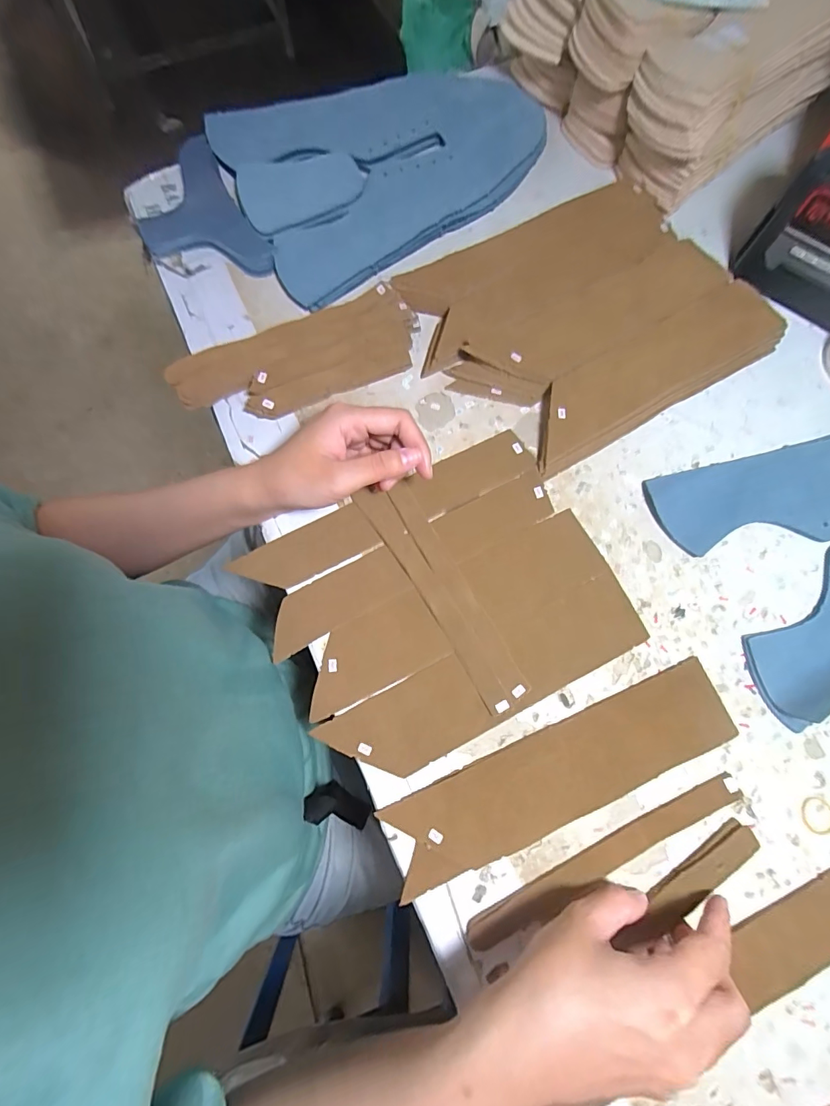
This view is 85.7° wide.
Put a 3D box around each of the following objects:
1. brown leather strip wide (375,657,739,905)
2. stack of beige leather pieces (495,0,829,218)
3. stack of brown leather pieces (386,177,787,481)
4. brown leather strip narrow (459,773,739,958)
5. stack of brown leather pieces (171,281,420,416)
[{"bbox_3d":[0.097,0.143,0.291,0.231,0.007,0.056,-22,72,-7],"label":"brown leather strip wide"},{"bbox_3d":[0.236,-0.461,0.388,0.222,0.082,0.236,-32,78,-8],"label":"stack of beige leather pieces"},{"bbox_3d":[0.139,-0.199,0.369,0.250,0.015,0.208,-30,78,-8],"label":"stack of brown leather pieces"},{"bbox_3d":[0.120,0.191,0.279,0.190,0.005,0.019,-25,70,-8],"label":"brown leather strip narrow"},{"bbox_3d":[-0.091,-0.152,0.356,0.192,0.018,0.067,-21,77,-6],"label":"stack of brown leather pieces"}]

